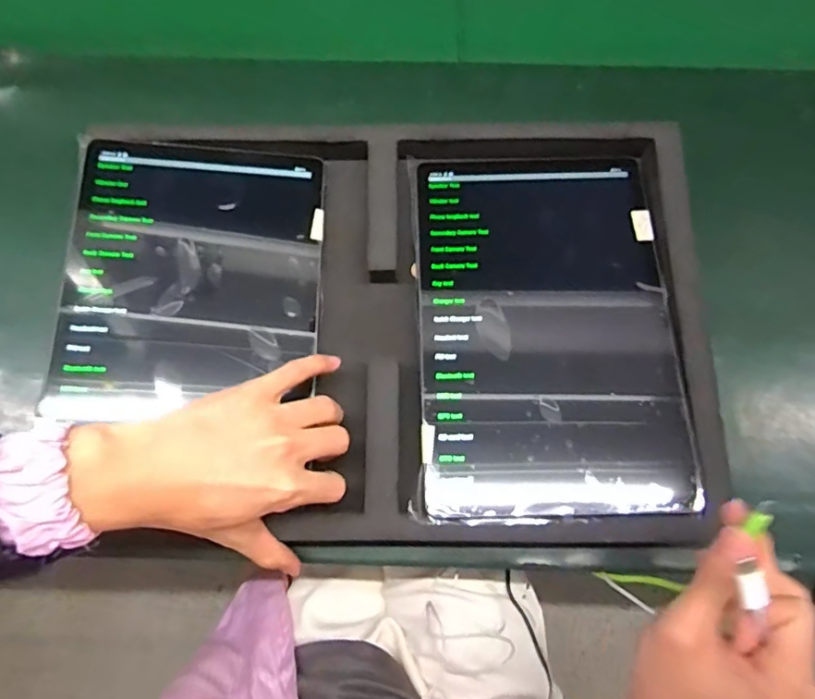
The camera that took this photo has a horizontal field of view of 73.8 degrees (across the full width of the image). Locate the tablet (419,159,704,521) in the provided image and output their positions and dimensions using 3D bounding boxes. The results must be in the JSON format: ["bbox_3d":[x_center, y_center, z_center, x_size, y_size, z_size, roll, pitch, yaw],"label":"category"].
[{"bbox_3d":[0.090,-0.020,0.359,0.162,0.013,0.247,0,74,0],"label":"tablet"}]

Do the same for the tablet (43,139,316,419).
[{"bbox_3d":[-0.144,-0.050,0.373,0.162,0.008,0.197,4,74,-8],"label":"tablet"}]

